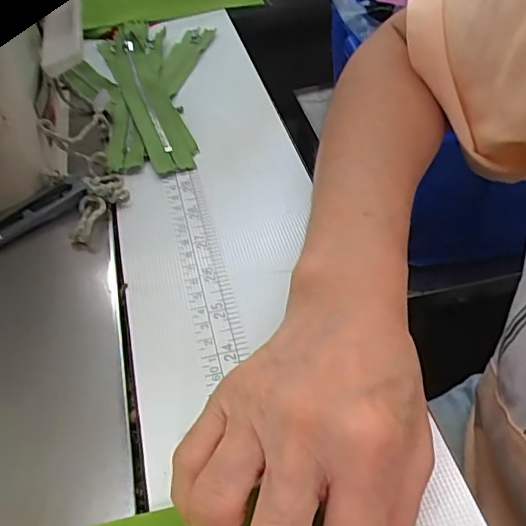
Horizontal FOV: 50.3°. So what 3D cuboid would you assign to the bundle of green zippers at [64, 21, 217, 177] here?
[{"bbox_3d":[-0.097,-0.130,0.416,0.103,0.018,0.192,-2,46,2],"label":"bundle of green zippers"}]

